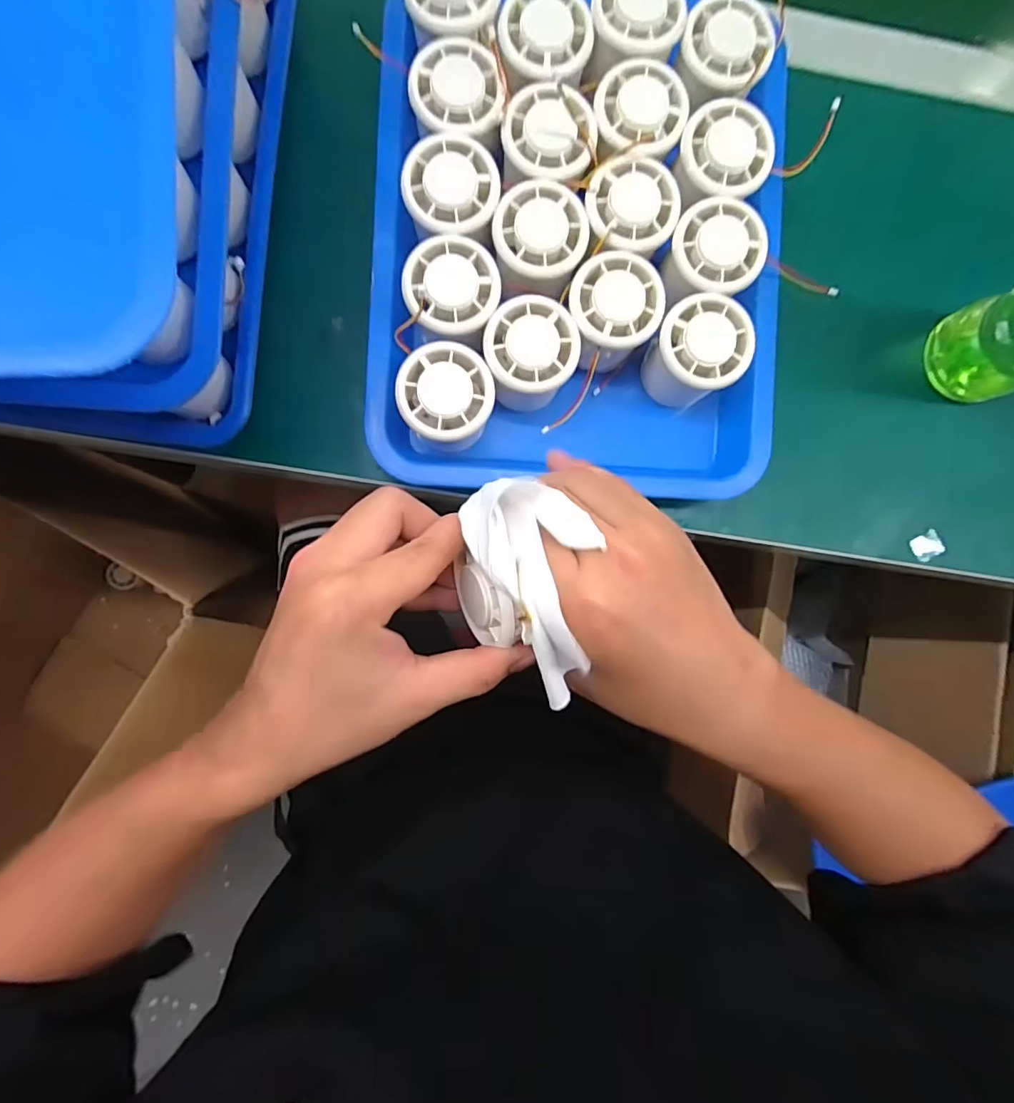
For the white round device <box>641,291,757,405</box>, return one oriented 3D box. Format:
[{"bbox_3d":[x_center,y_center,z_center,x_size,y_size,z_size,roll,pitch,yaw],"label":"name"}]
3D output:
[{"bbox_3d":[0.119,-0.126,0.329,0.055,0.056,0.051,0,88,-4],"label":"white round device"}]

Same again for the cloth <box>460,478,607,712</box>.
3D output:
[{"bbox_3d":[0.015,0.018,0.208,0.048,0.016,0.097,-14,95,-5],"label":"cloth"}]

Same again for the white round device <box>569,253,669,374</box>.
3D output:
[{"bbox_3d":[0.065,-0.150,0.325,0.054,0.048,0.056,0,88,-4],"label":"white round device"}]

